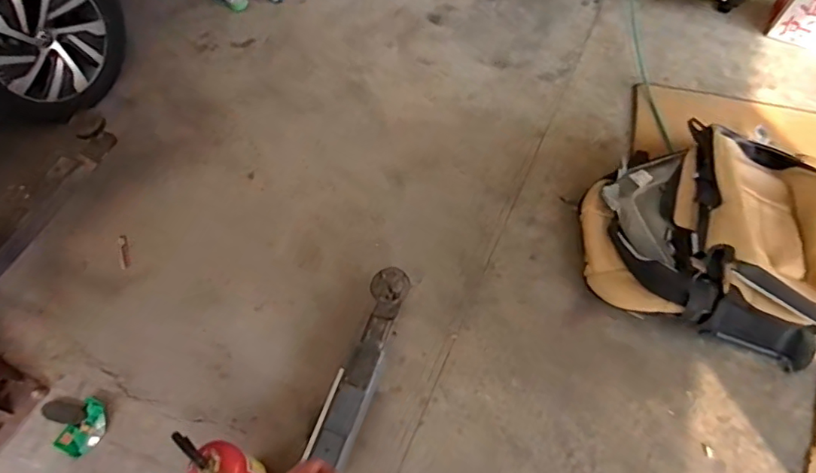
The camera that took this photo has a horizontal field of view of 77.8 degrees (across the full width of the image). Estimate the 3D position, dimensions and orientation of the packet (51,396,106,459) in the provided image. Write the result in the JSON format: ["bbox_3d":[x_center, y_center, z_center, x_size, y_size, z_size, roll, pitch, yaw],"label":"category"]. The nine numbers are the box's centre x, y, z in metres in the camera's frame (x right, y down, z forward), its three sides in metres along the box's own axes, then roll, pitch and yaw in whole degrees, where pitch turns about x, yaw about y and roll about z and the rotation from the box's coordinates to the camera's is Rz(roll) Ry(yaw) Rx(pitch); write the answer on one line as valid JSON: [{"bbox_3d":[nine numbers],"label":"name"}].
[{"bbox_3d":[-0.990,0.591,1.552,0.110,0.029,0.157,22,66,13],"label":"packet"}]

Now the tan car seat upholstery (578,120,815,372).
[{"bbox_3d":[1.034,-0.049,1.663,0.816,0.388,0.701,21,66,12],"label":"tan car seat upholstery"}]

